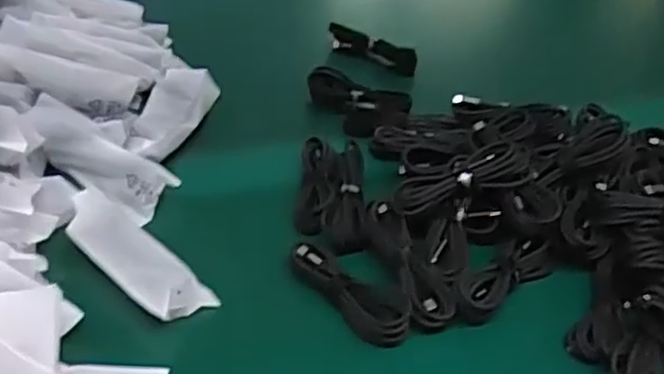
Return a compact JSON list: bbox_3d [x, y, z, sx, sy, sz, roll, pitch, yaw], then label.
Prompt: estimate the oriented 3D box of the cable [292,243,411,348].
[{"bbox_3d":[0.012,0.075,0.511,0.103,0.024,0.034,33,47,30],"label":"cable"}]

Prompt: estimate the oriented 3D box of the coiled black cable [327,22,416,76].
[{"bbox_3d":[0.044,-0.157,0.789,0.111,0.028,0.024,22,42,20],"label":"coiled black cable"}]

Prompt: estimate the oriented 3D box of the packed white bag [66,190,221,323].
[{"bbox_3d":[-0.155,0.047,0.523,0.147,0.023,0.049,33,47,30],"label":"packed white bag"}]

